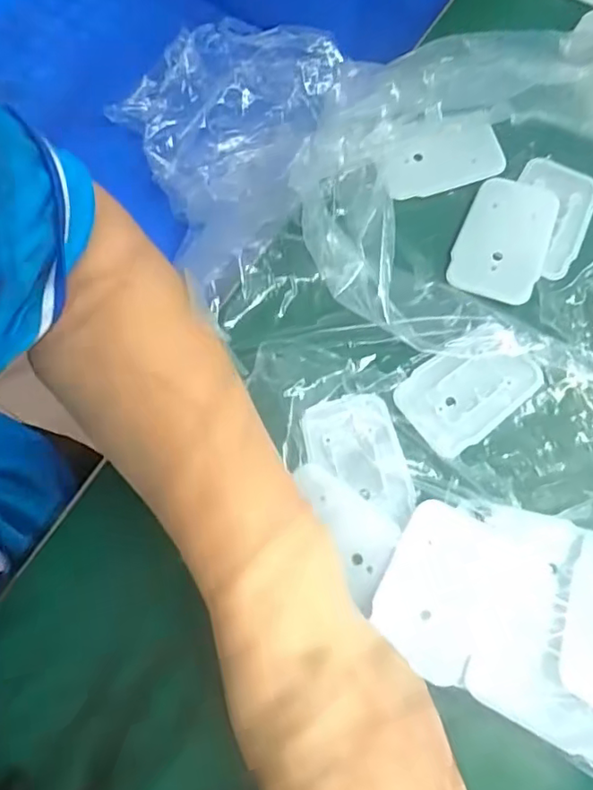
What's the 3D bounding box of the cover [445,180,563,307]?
[{"bbox_3d":[0.110,-0.083,0.313,0.045,0.005,0.072,21,74,2],"label":"cover"}]

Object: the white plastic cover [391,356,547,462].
[{"bbox_3d":[0.084,-0.004,0.291,0.067,0.009,0.044,-36,79,-13],"label":"white plastic cover"}]

